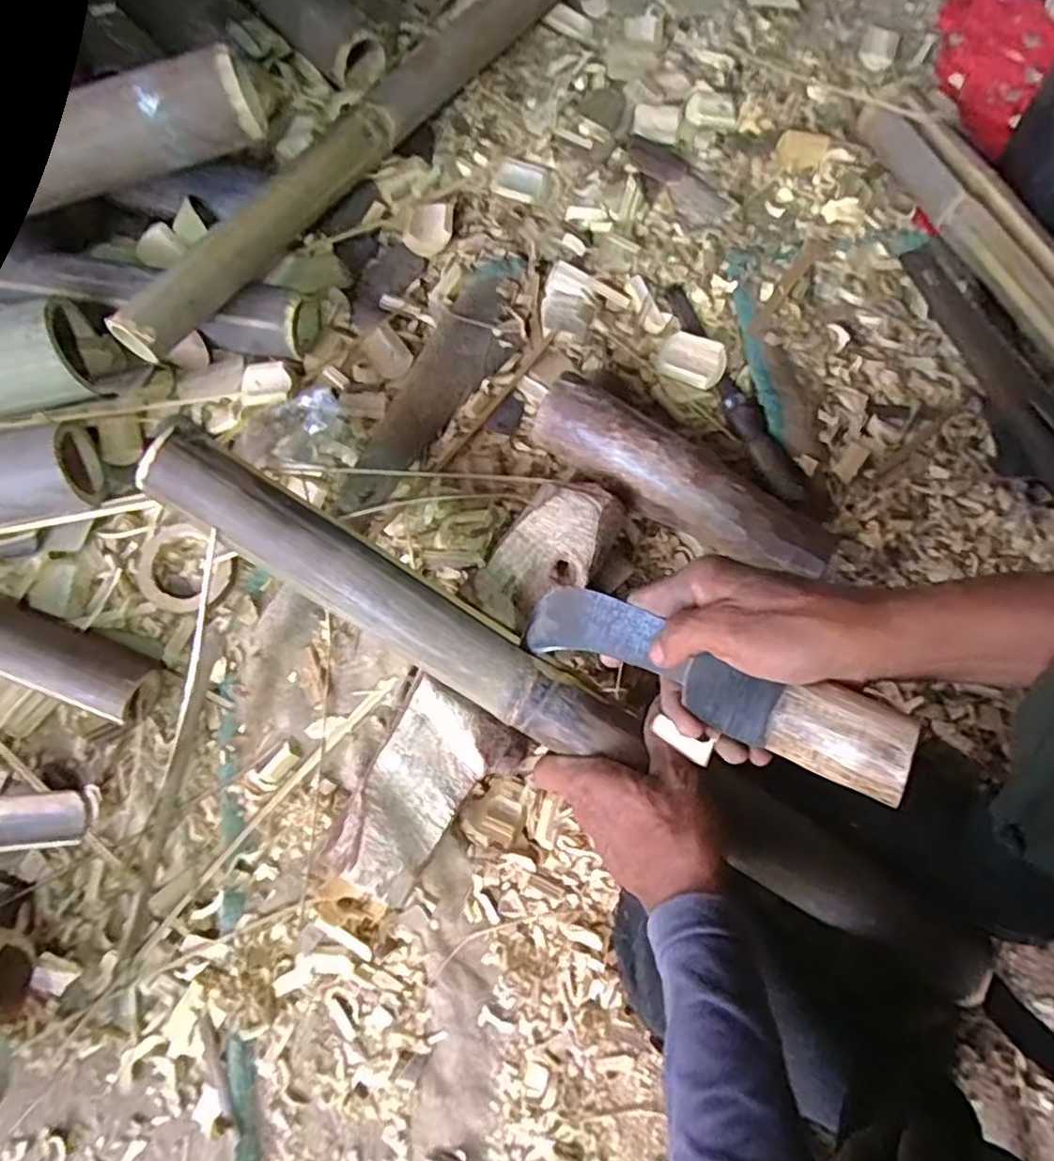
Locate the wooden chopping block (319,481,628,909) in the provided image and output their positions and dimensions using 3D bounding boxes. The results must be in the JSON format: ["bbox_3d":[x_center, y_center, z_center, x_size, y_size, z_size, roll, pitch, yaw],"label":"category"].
[{"bbox_3d":[-0.031,0.071,0.496,0.085,0.059,0.326,30,77,7],"label":"wooden chopping block"}]

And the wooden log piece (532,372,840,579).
[{"bbox_3d":[0.122,-0.077,0.540,0.242,0.061,0.062,28,76,7],"label":"wooden log piece"}]

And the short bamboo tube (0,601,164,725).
[{"bbox_3d":[-0.381,0.049,0.509,0.205,0.052,0.050,21,76,5],"label":"short bamboo tube"}]

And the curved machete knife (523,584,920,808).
[{"bbox_3d":[0.090,0.051,0.379,0.232,0.034,0.042,22,73,40],"label":"curved machete knife"}]

